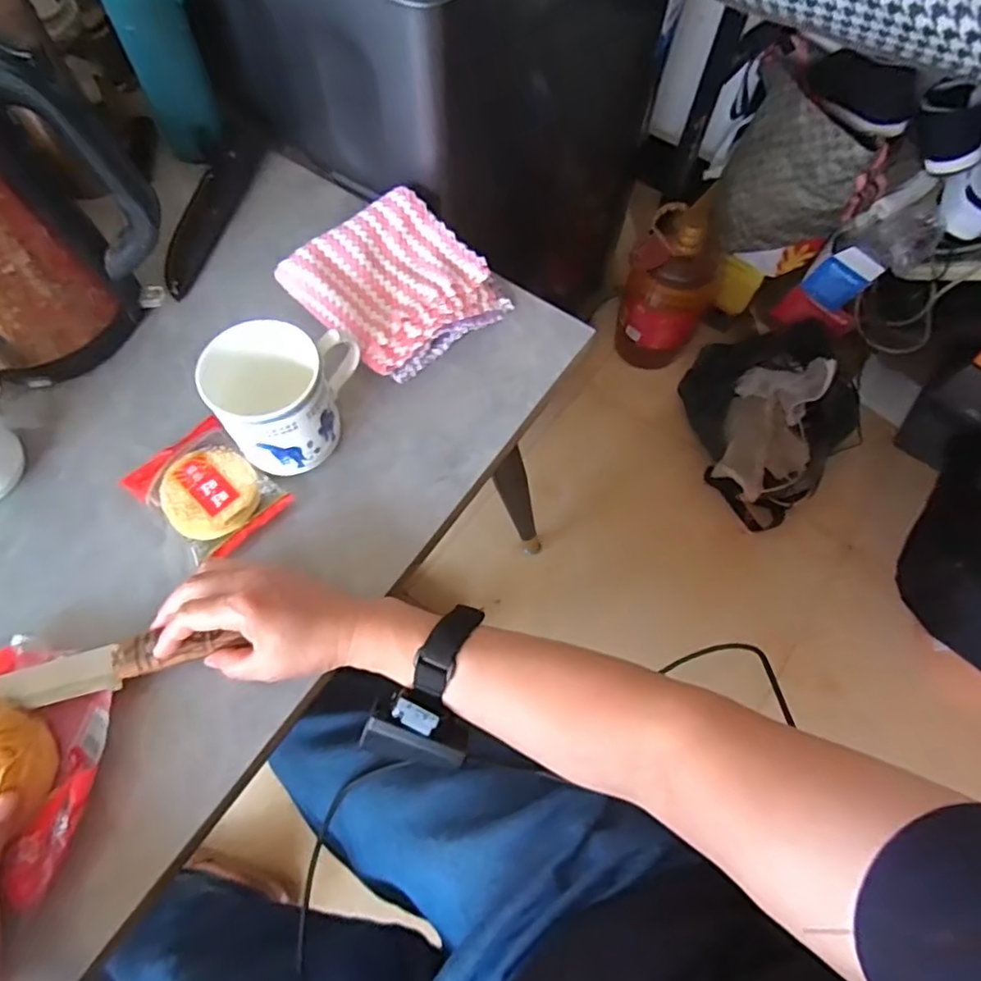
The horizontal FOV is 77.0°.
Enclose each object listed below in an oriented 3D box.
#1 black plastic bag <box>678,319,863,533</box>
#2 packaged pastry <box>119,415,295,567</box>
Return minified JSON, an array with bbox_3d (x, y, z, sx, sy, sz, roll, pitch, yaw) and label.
[{"bbox_3d":[0.501,-0.149,1.119,0.303,0.263,0.333,35,69,13],"label":"black plastic bag"},{"bbox_3d":[-0.225,-0.002,0.488,0.110,0.018,0.082,41,71,15],"label":"packaged pastry"}]

